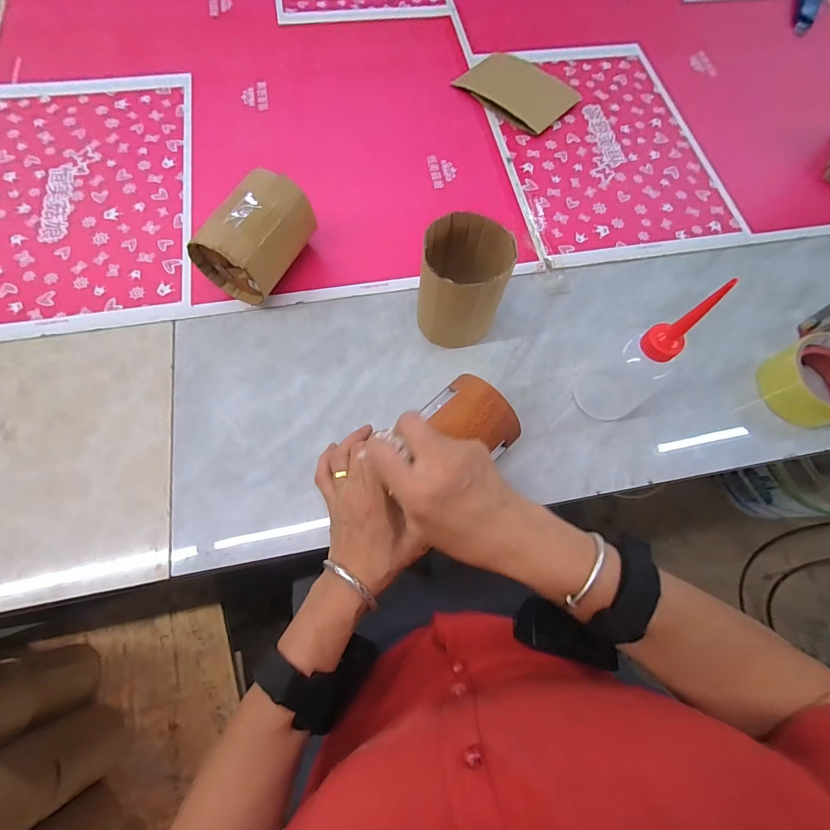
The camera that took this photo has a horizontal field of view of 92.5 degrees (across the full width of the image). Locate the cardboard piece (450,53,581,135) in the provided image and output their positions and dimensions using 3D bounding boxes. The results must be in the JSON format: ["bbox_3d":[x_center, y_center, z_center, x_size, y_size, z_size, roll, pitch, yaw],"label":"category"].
[{"bbox_3d":[0.147,-0.475,0.581,0.156,0.019,0.101,40,73,11],"label":"cardboard piece"}]

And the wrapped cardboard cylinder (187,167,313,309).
[{"bbox_3d":[-0.172,-0.191,0.432,0.085,0.089,0.114,26,70,7],"label":"wrapped cardboard cylinder"}]

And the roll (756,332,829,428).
[{"bbox_3d":[0.429,-0.035,0.423,0.086,0.048,0.088,-14,71,-8],"label":"roll"}]

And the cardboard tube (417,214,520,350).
[{"bbox_3d":[0.046,-0.127,0.405,0.086,0.106,0.091,14,70,2],"label":"cardboard tube"}]

